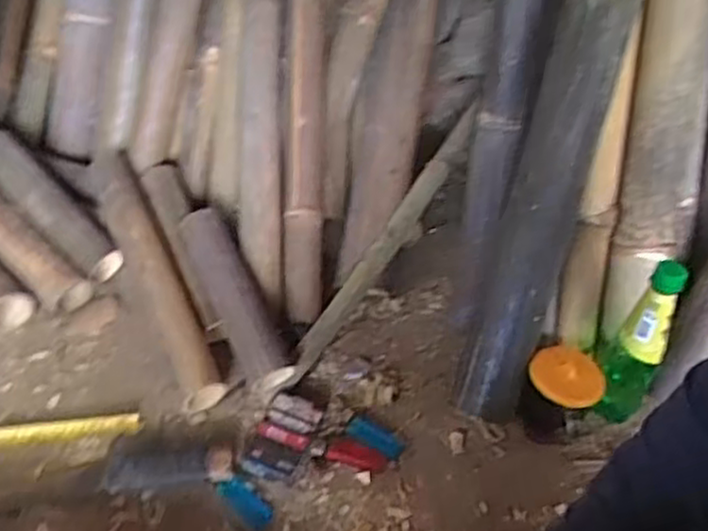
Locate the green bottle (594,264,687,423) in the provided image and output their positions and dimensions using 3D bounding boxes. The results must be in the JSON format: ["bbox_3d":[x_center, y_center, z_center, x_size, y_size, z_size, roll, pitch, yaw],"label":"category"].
[{"bbox_3d":[0.315,0.078,0.824,0.056,0.218,0.069,16,42,11],"label":"green bottle"}]

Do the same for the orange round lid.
[{"bbox_3d":[0.234,0.119,0.817,0.081,0.015,0.070,21,56,36],"label":"orange round lid"}]

